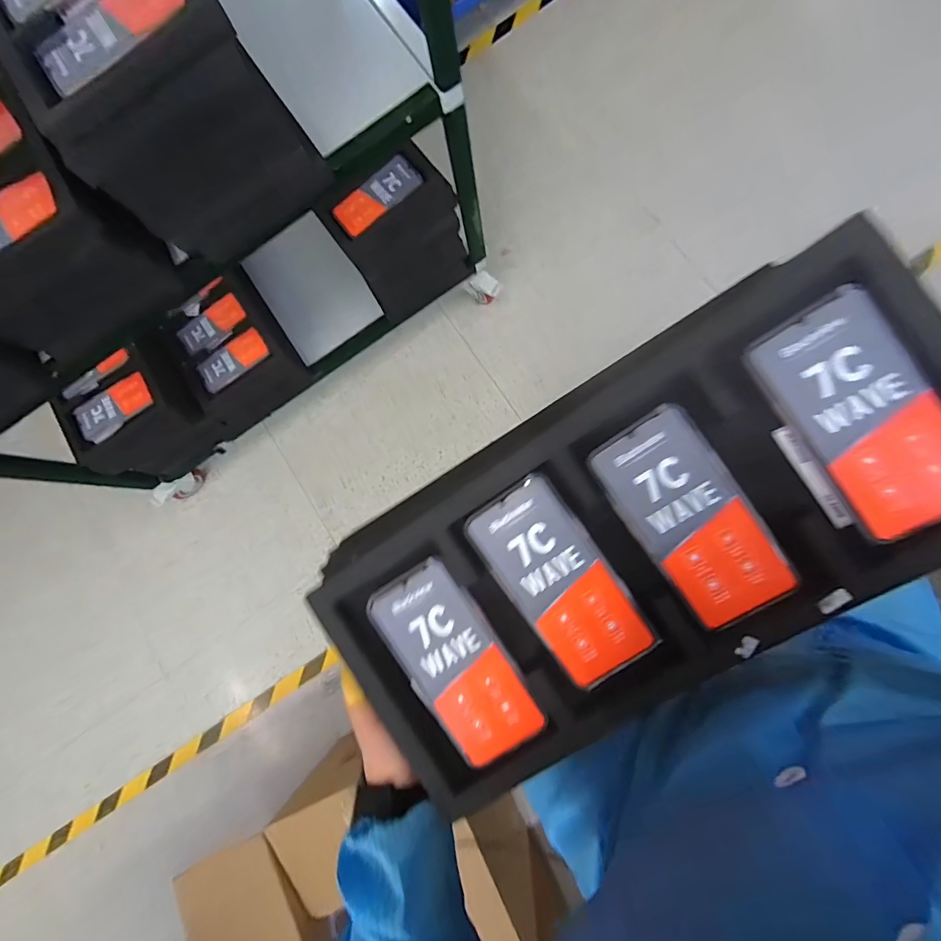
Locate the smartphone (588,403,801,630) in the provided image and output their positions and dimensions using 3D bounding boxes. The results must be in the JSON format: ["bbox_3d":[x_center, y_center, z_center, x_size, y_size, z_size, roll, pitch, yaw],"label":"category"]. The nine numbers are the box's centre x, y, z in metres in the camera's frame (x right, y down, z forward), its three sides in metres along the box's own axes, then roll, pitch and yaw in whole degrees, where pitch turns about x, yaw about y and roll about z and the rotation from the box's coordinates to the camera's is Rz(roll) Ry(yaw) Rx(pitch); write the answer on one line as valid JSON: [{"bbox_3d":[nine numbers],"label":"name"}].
[{"bbox_3d":[0.165,0.035,0.329,0.077,0.004,0.160,-35,88,13],"label":"smartphone"}]

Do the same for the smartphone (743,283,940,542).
[{"bbox_3d":[0.266,-0.036,0.296,0.076,0.005,0.163,-35,89,17],"label":"smartphone"}]

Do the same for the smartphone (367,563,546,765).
[{"bbox_3d":[-0.013,0.157,0.362,0.077,0.004,0.164,-34,89,4],"label":"smartphone"}]

